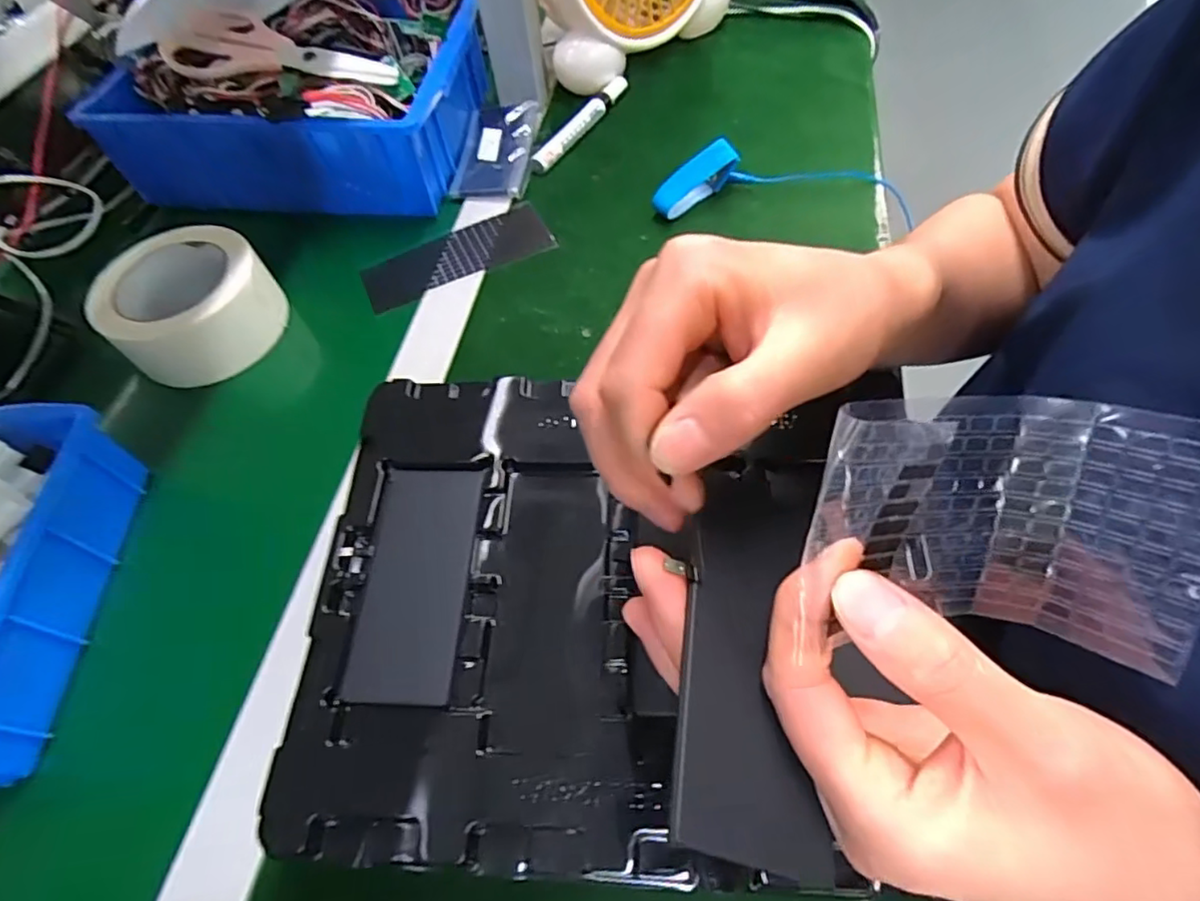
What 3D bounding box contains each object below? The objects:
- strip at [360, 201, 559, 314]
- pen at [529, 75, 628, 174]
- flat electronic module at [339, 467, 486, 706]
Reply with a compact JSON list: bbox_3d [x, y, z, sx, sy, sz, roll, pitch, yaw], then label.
[{"bbox_3d":[-0.114,-0.154,0.487,0.148,0.007,0.058,-24,59,-9],"label":"strip"},{"bbox_3d":[-0.017,-0.295,0.549,0.020,0.013,0.145,27,64,19],"label":"pen"},{"bbox_3d":[-0.086,0.058,0.284,0.050,0.008,0.108,1,59,5],"label":"flat electronic module"}]

